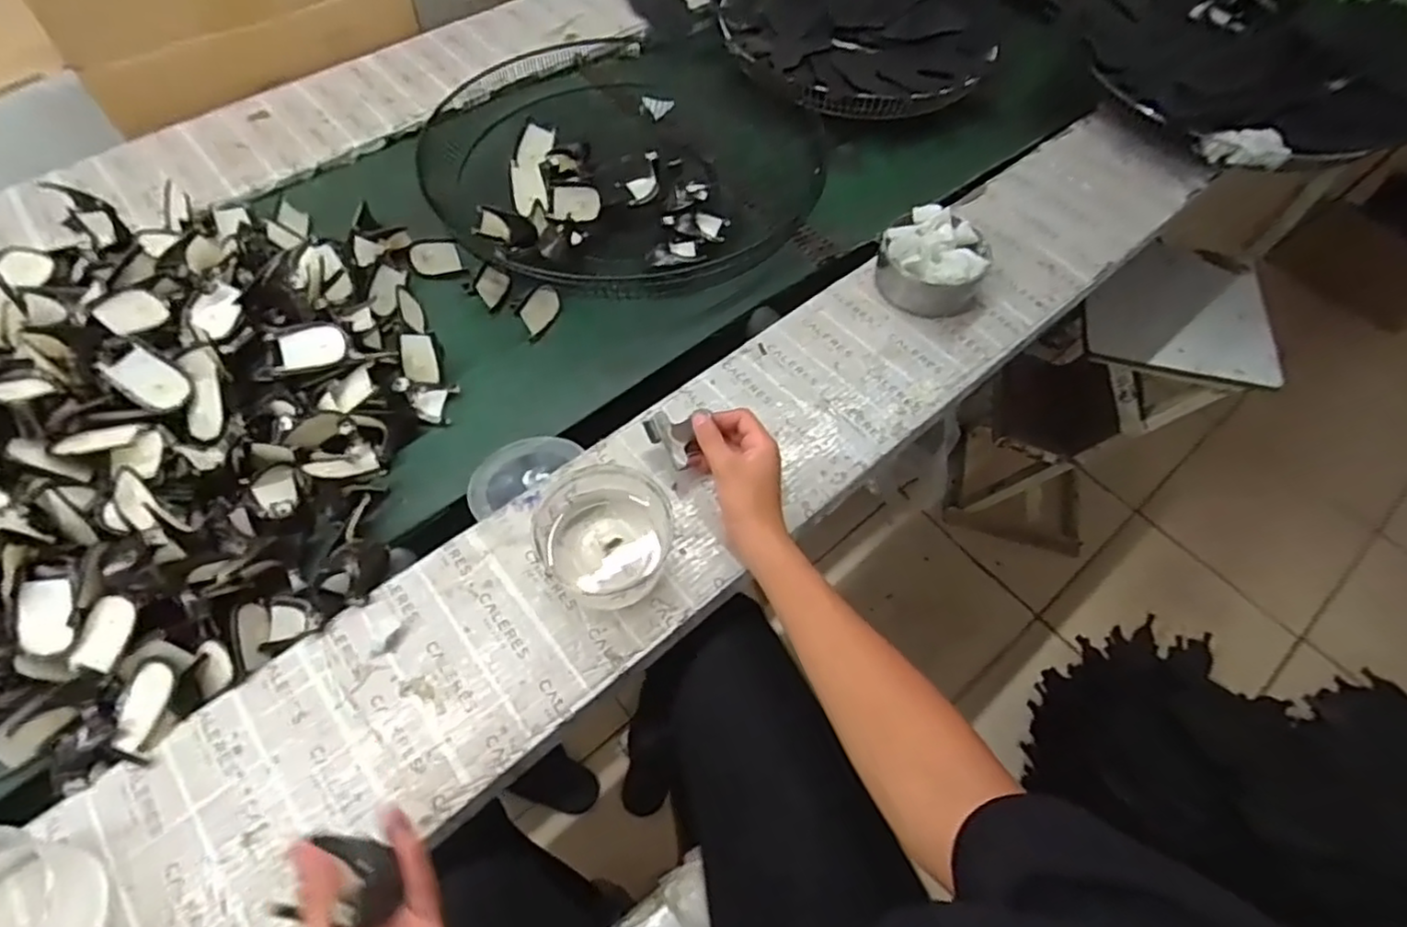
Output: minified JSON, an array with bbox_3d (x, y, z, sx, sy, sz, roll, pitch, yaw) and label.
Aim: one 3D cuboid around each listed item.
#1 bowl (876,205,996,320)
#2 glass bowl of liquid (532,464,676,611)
[{"bbox_3d":[0.260,-0.229,0.766,0.116,0.075,0.117,1,59,-1],"label":"bowl"},{"bbox_3d":[-0.085,0.064,0.593,0.111,0.060,0.108,1,59,-1],"label":"glass bowl of liquid"}]

